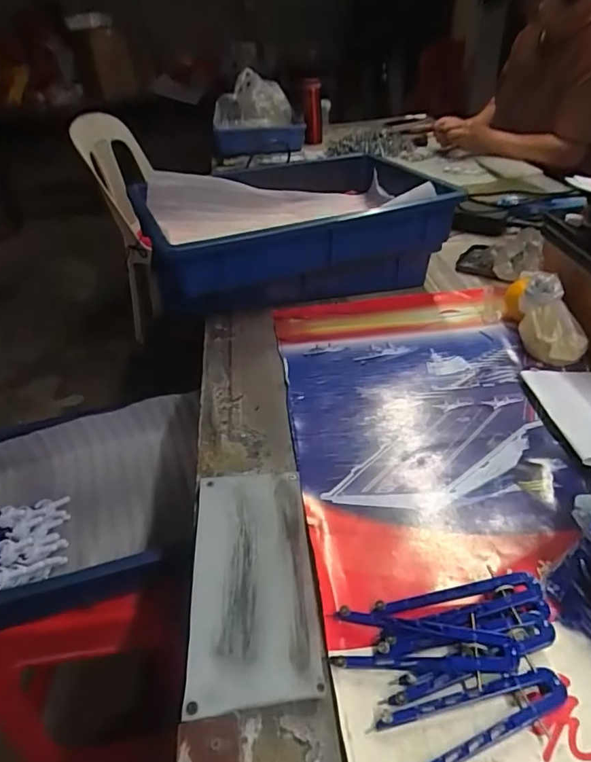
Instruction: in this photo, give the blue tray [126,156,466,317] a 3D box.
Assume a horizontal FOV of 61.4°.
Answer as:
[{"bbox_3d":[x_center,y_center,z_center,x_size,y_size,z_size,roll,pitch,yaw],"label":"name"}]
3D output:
[{"bbox_3d":[-0.012,-0.224,0.781,0.410,0.159,0.307,-16,38,-16],"label":"blue tray"}]

